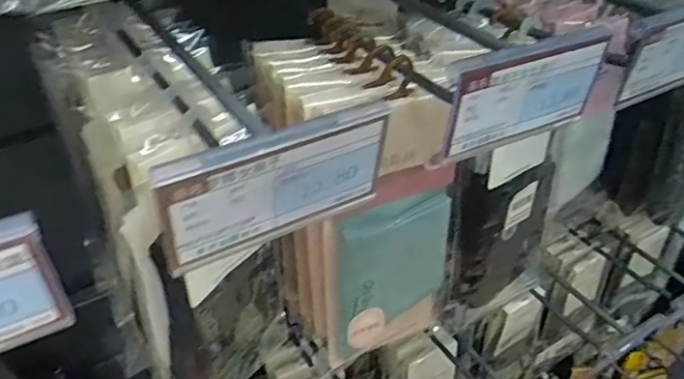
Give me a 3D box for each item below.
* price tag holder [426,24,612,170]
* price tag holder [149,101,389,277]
[{"bbox_3d":[0.074,-0.039,0.232,0.083,0.046,0.006,-18,43,-22],"label":"price tag holder"},{"bbox_3d":[-0.019,-0.001,0.190,0.078,0.043,0.008,-19,43,-22],"label":"price tag holder"}]

